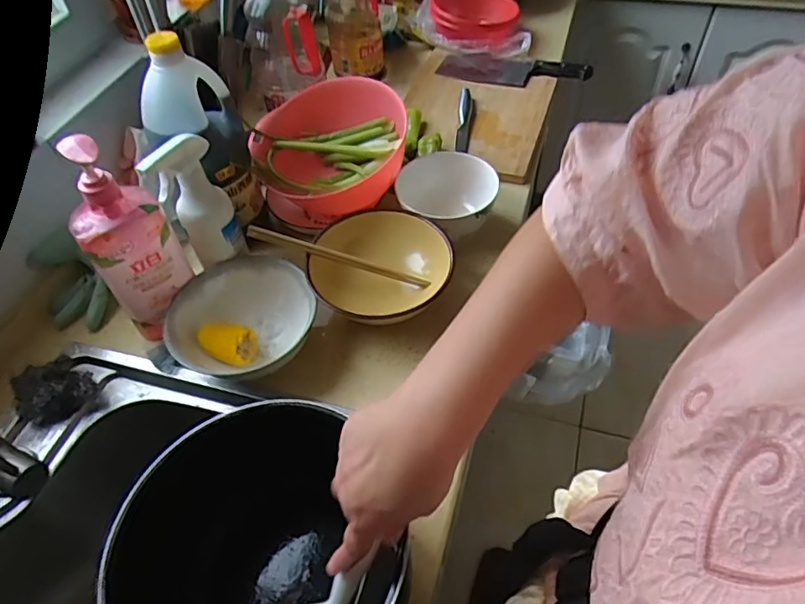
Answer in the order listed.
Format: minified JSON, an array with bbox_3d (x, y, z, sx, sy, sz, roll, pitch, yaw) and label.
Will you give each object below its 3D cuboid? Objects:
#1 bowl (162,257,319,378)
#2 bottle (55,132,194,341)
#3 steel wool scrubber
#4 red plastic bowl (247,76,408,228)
[{"bbox_3d":[-0.188,0.023,0.675,0.163,0.061,0.163,-2,50,2],"label":"bowl"},{"bbox_3d":[-0.307,-0.071,0.628,0.090,0.244,0.061,-36,57,-23],"label":"bottle"},{"bbox_3d":[-0.409,0.101,0.663,0.081,0.043,0.068,-27,54,-17],"label":"steel wool scrubber"},{"bbox_3d":[-0.105,-0.220,0.814,0.212,0.148,0.182,-13,51,-7],"label":"red plastic bowl"}]

